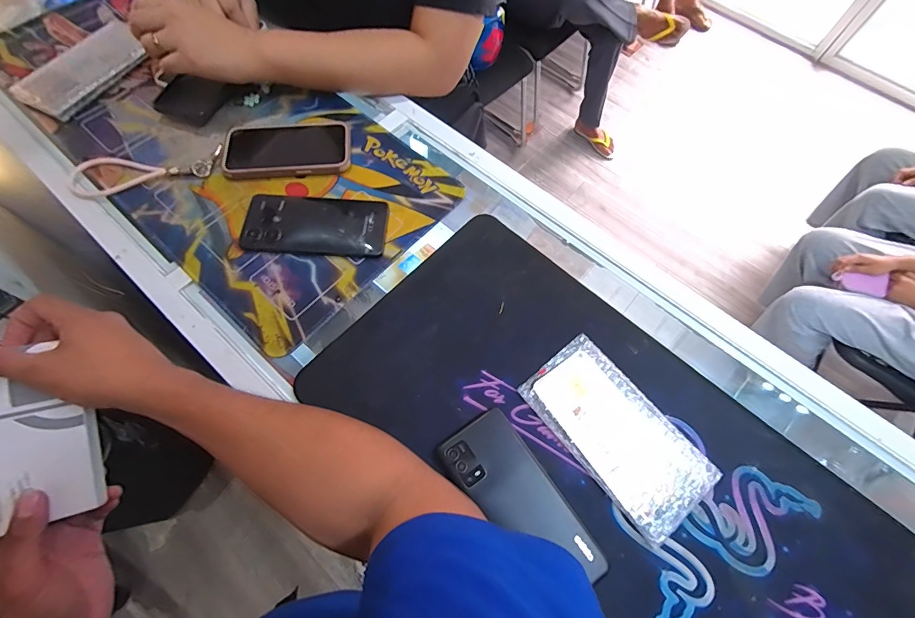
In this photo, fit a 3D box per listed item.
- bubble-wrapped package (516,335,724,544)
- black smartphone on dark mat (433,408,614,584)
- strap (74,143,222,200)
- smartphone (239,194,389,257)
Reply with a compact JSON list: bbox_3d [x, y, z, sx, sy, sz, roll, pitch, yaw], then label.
[{"bbox_3d":[0.150,0.115,0.378,0.092,0.009,0.173,-37,72,-16],"label":"bubble-wrapped package"},{"bbox_3d":[0.054,0.170,0.351,0.072,0.012,0.157,-33,71,-15],"label":"black smartphone on dark mat"},{"bbox_3d":[-0.377,-0.164,0.475,0.179,0.014,0.058,-2,66,-3],"label":"strap"},{"bbox_3d":[-0.162,-0.098,0.459,0.158,0.012,0.078,3,66,0],"label":"smartphone"}]

